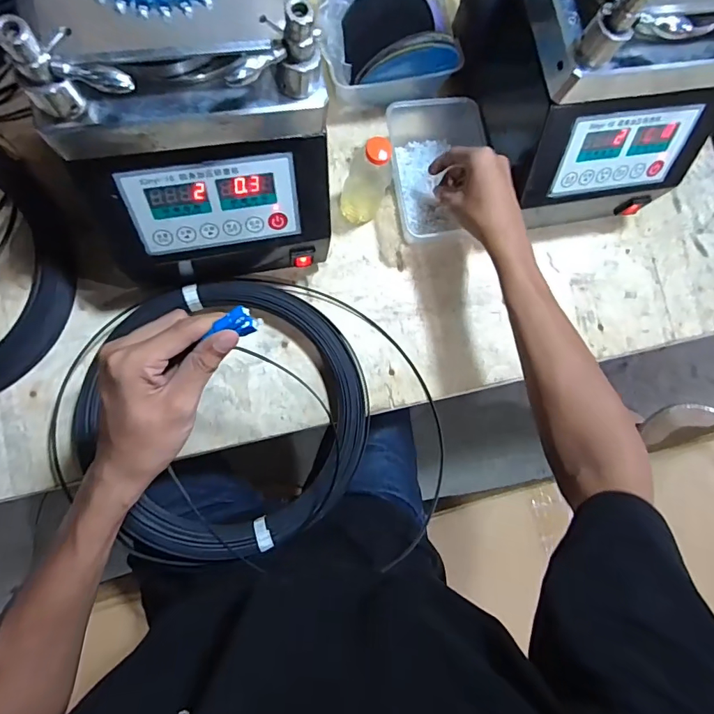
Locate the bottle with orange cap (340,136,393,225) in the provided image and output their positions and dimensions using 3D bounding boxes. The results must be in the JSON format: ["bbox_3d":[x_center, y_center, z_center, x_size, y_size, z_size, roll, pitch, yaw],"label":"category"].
[{"bbox_3d":[0.011,-0.203,0.533,0.048,0.131,0.041,21,82,-5],"label":"bottle with orange cap"}]

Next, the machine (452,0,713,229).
[{"bbox_3d":[0.262,-0.329,0.503,0.218,0.271,0.283,-9,86,-8],"label":"machine"}]

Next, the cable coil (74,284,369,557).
[{"bbox_3d":[-0.148,0.062,0.527,0.319,0.040,0.308,1,84,-7],"label":"cable coil"}]

